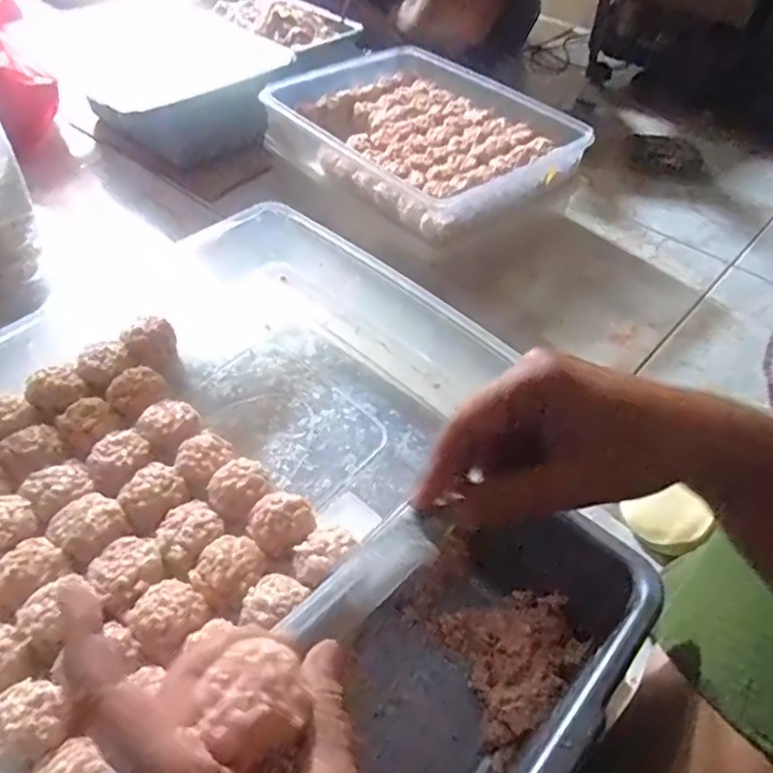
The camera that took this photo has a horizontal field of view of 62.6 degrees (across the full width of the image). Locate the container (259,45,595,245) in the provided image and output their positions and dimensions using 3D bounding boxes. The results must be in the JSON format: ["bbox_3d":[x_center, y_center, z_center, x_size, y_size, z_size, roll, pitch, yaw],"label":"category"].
[{"bbox_3d":[0.030,-0.348,0.869,0.297,0.067,0.426,-32,57,-28],"label":"container"}]

